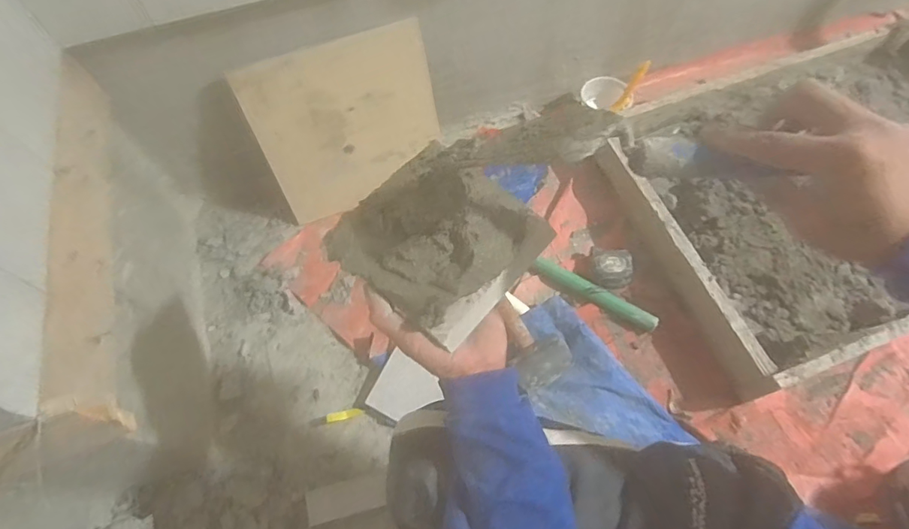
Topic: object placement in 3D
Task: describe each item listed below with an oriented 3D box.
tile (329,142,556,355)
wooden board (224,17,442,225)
[{"bbox_3d":[-0.010,-0.027,0.418,0.135,0.044,0.146,37,71,18],"label":"tile"},{"bbox_3d":[-0.172,-0.226,0.827,0.291,0.289,0.019,-17,46,-4],"label":"wooden board"}]

